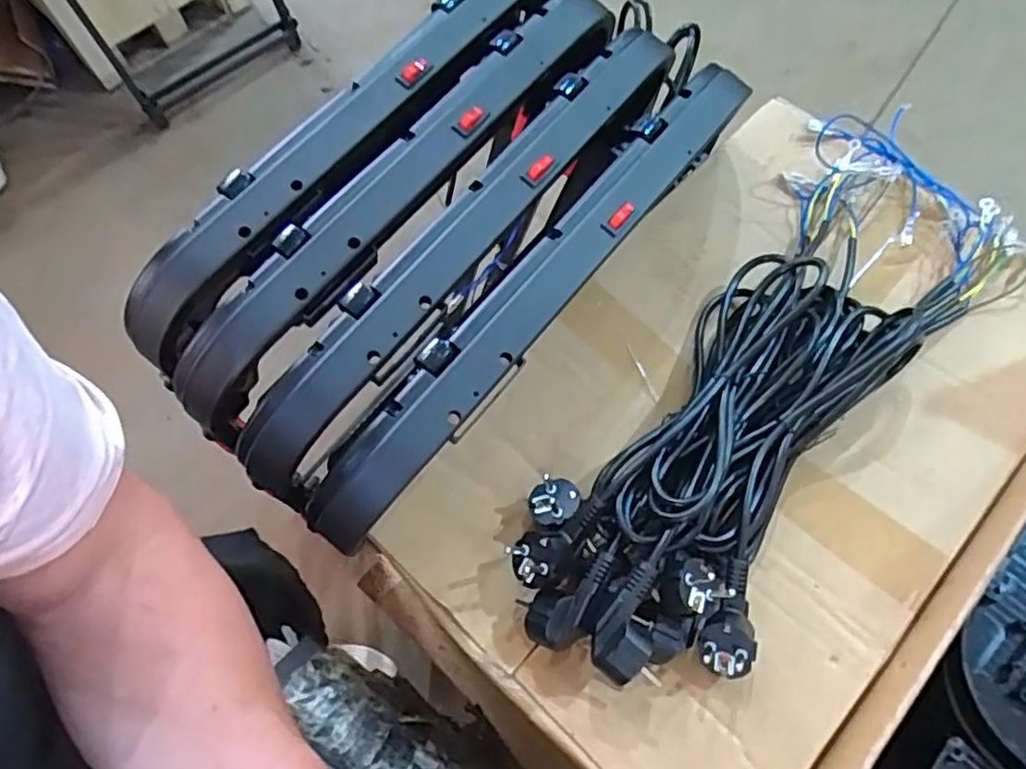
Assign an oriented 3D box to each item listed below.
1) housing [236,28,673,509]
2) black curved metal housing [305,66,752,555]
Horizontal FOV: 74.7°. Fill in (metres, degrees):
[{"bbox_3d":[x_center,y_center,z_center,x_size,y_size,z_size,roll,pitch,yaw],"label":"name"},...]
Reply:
[{"bbox_3d":[-0.031,-0.102,0.499,0.065,0.086,0.439,36,72,16],"label":"housing"},{"bbox_3d":[0.020,-0.069,0.475,0.067,0.082,0.444,38,72,17],"label":"black curved metal housing"}]

